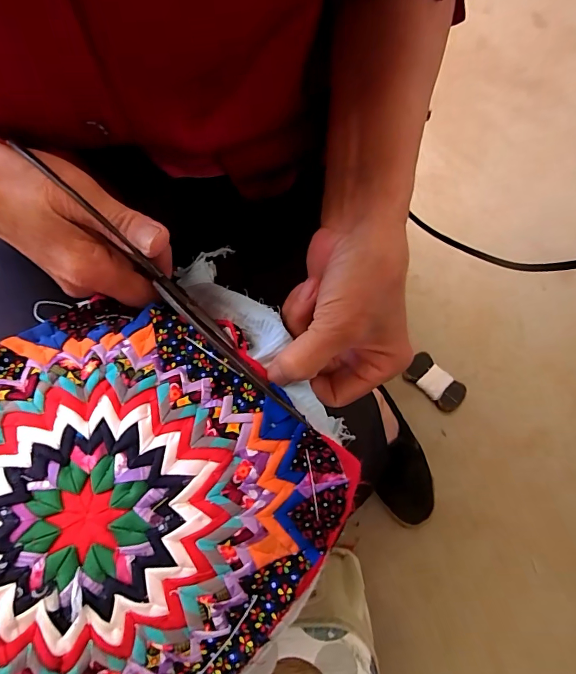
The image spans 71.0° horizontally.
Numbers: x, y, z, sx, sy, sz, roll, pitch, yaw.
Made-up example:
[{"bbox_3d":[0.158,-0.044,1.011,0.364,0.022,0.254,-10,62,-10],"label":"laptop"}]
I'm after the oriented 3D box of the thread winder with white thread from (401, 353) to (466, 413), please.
[{"bbox_3d":[0.247,0.077,0.678,0.101,0.015,0.057,43,75,15],"label":"thread winder with white thread"}]

